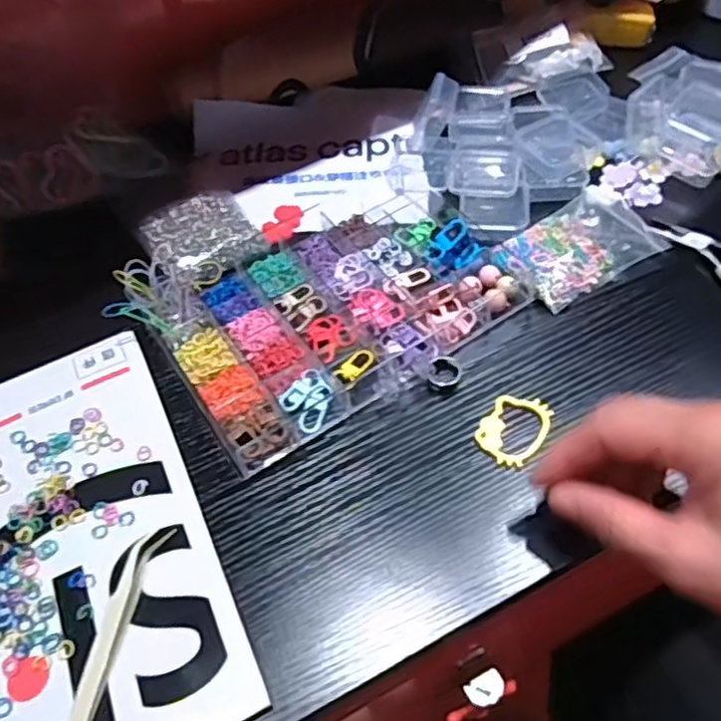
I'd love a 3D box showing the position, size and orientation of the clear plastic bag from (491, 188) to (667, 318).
[{"bbox_3d":[0.141,-0.076,0.434,0.098,0.010,0.064,-31,58,-16],"label":"clear plastic bag"}]

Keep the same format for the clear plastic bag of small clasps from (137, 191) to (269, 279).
[{"bbox_3d":[-0.110,-0.090,0.471,0.070,0.014,0.080,-29,57,-14],"label":"clear plastic bag of small clasps"}]

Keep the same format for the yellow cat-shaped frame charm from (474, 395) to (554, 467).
[{"bbox_3d":[0.085,0.037,0.367,0.033,0.004,0.044,32,64,24],"label":"yellow cat-shaped frame charm"}]

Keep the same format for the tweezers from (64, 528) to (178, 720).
[{"bbox_3d":[-0.119,0.135,0.311,0.018,0.005,0.117,8,56,11],"label":"tweezers"}]

